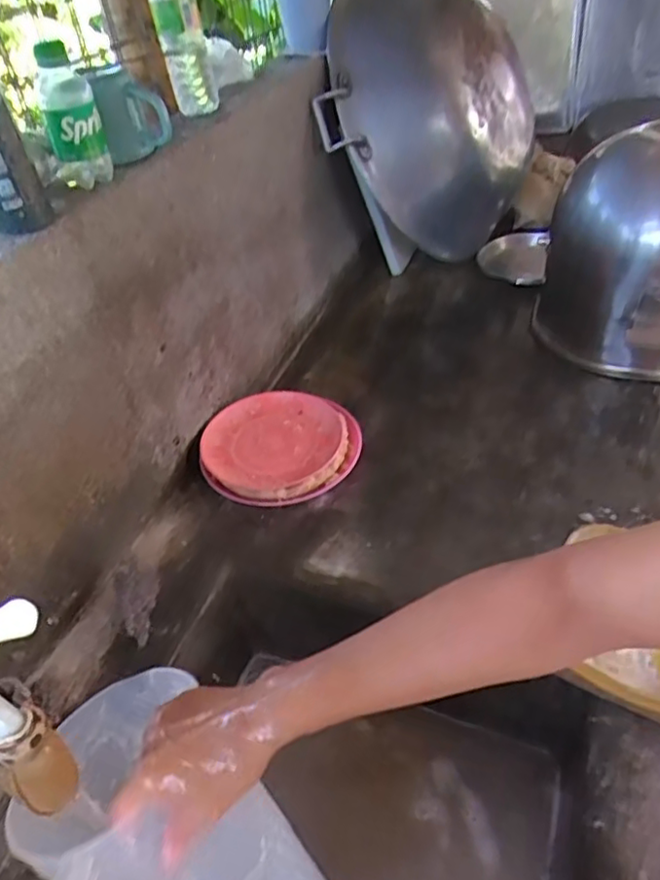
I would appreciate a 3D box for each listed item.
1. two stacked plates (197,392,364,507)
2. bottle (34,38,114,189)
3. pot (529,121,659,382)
[{"bbox_3d":[-0.070,0.009,0.901,0.221,0.052,0.199,-17,43,-11],"label":"two stacked plates"},{"bbox_3d":[-0.265,-0.329,0.640,0.055,0.124,0.063,-20,44,-15],"label":"bottle"},{"bbox_3d":[0.511,-0.294,0.988,0.312,0.316,0.290,-4,42,3],"label":"pot"}]

